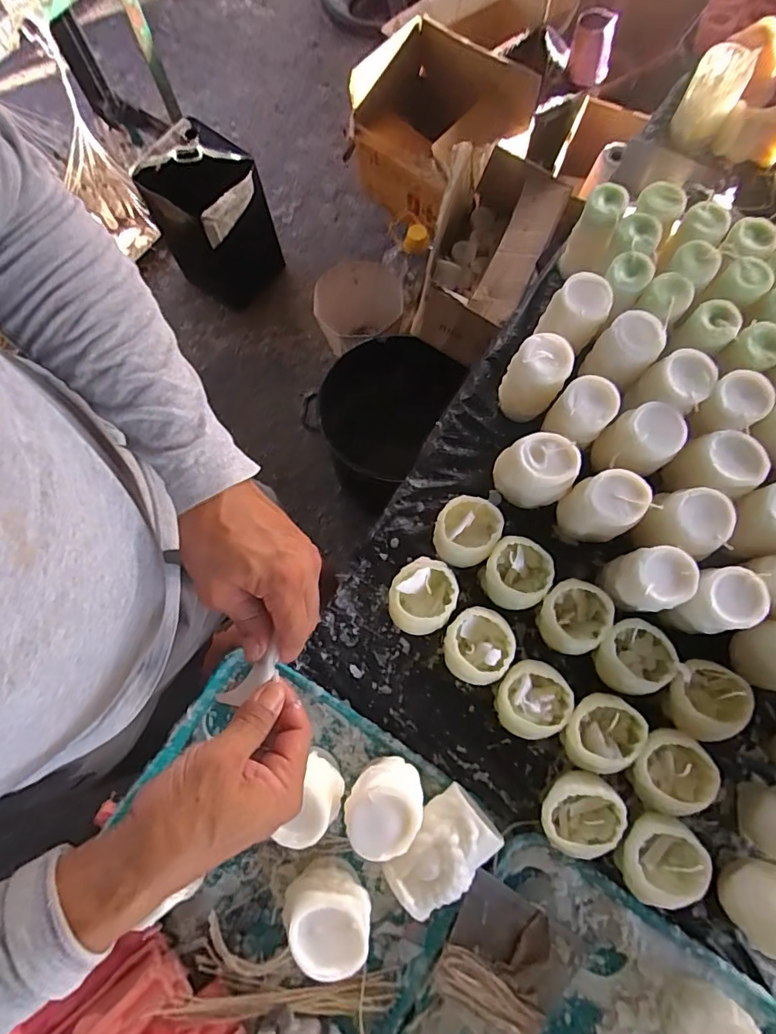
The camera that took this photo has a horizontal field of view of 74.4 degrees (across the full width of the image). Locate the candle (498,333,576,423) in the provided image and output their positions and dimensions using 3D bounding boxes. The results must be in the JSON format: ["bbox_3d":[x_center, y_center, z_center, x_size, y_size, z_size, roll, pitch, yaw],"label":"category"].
[{"bbox_3d":[0.170,-0.161,0.601,0.068,0.098,0.064,21,77,7],"label":"candle"}]

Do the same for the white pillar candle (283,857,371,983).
[{"bbox_3d":[-0.051,0.363,0.473,0.078,0.096,0.059,6,75,3],"label":"white pillar candle"}]

